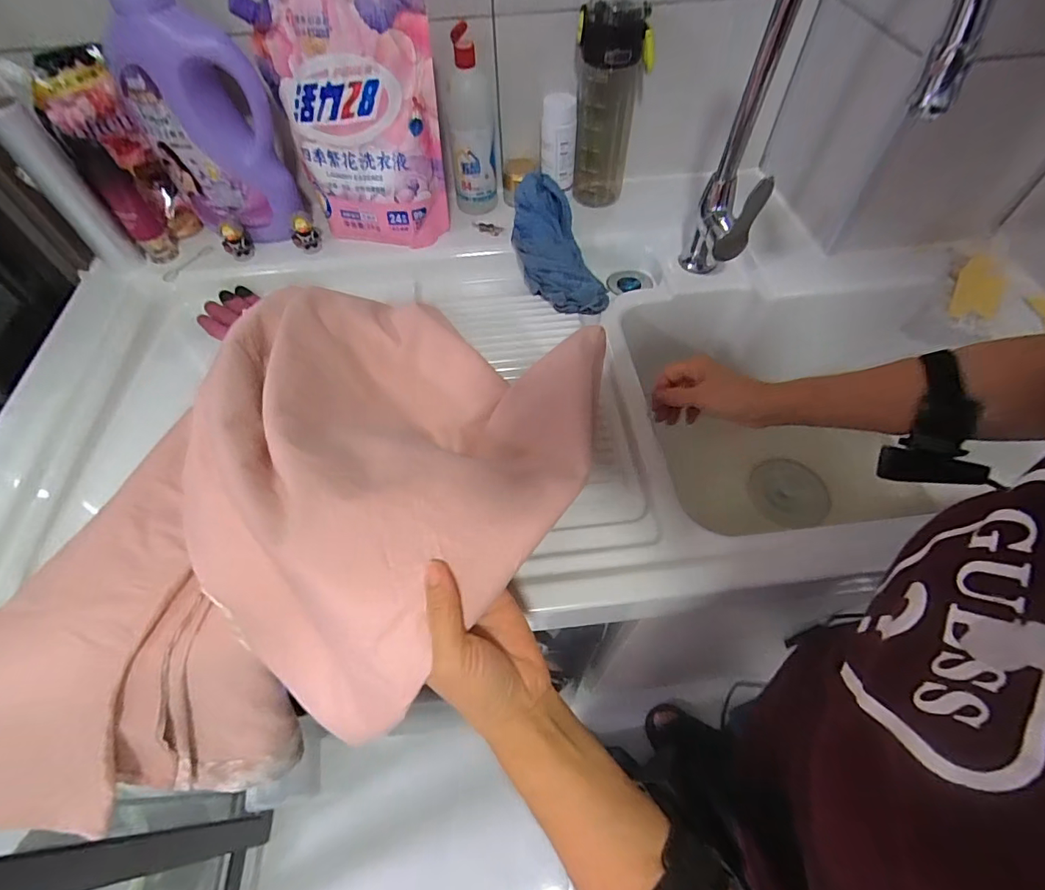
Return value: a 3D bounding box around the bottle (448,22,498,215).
[{"bbox_3d":[-0.068,-0.419,0.653,0.064,0.193,0.054,-6,56,-2],"label":"bottle"}]

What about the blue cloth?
[{"bbox_3d":[0.039,-0.264,0.649,0.080,0.062,0.201,-20,81,-11],"label":"blue cloth"}]

